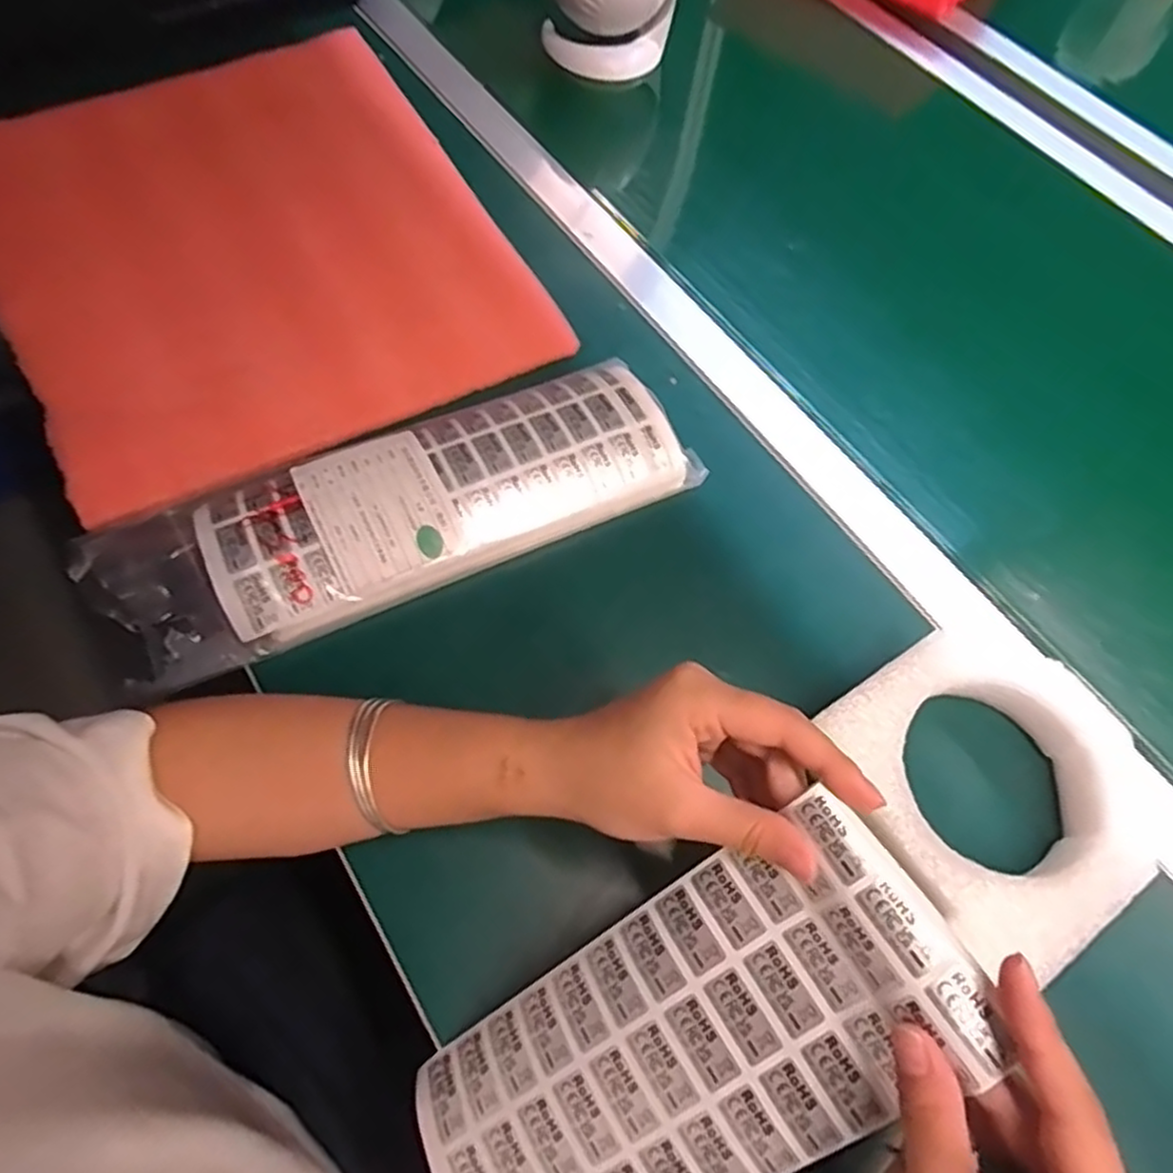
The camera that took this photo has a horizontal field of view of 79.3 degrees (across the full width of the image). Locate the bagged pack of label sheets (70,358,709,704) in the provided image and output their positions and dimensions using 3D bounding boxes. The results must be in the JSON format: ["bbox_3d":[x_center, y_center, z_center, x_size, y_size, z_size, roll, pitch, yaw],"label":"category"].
[{"bbox_3d":[-0.105,-0.045,0.428,0.350,0.044,0.108,-23,67,-14],"label":"bagged pack of label sheets"}]

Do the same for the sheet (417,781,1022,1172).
[{"bbox_3d":[0.034,0.184,0.274,0.229,0.017,0.101,-39,69,12],"label":"sheet"}]

